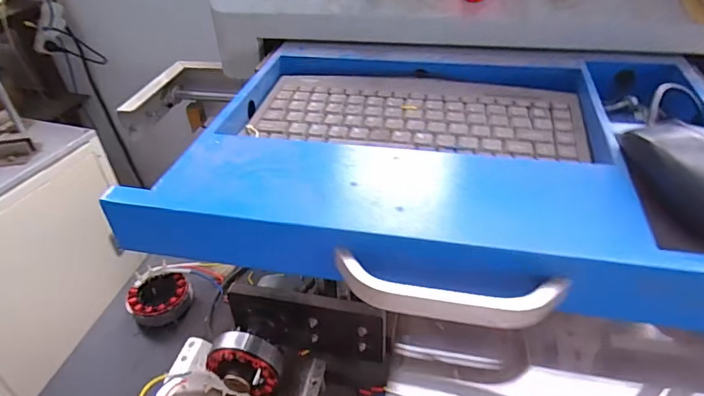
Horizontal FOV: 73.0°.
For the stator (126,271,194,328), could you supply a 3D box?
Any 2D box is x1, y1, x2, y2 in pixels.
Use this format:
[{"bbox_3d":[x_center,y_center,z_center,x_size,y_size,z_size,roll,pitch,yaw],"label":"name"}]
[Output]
[{"bbox_3d":[-0.284,0.150,0.706,0.087,0.049,0.072,-32,46,-30],"label":"stator"}]

